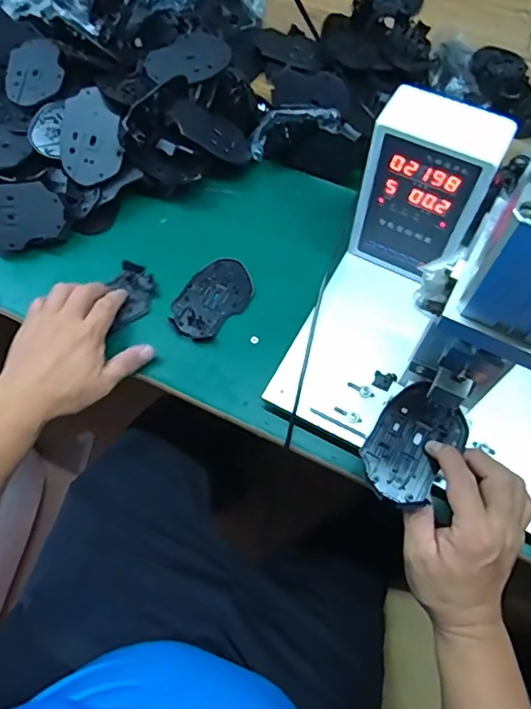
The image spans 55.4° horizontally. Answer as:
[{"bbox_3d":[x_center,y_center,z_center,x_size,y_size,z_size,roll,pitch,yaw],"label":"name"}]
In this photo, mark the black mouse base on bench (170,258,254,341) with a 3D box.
[{"bbox_3d":[-0.061,-0.065,0.586,0.070,0.008,0.106,35,69,17],"label":"black mouse base on bench"}]

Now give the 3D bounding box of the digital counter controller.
[{"bbox_3d":[0.151,-0.159,0.497,0.101,0.160,0.059,30,68,15],"label":"digital counter controller"}]

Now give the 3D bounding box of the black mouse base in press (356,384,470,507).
[{"bbox_3d":[0.128,0.079,0.444,0.069,0.010,0.106,34,69,16],"label":"black mouse base in press"}]

